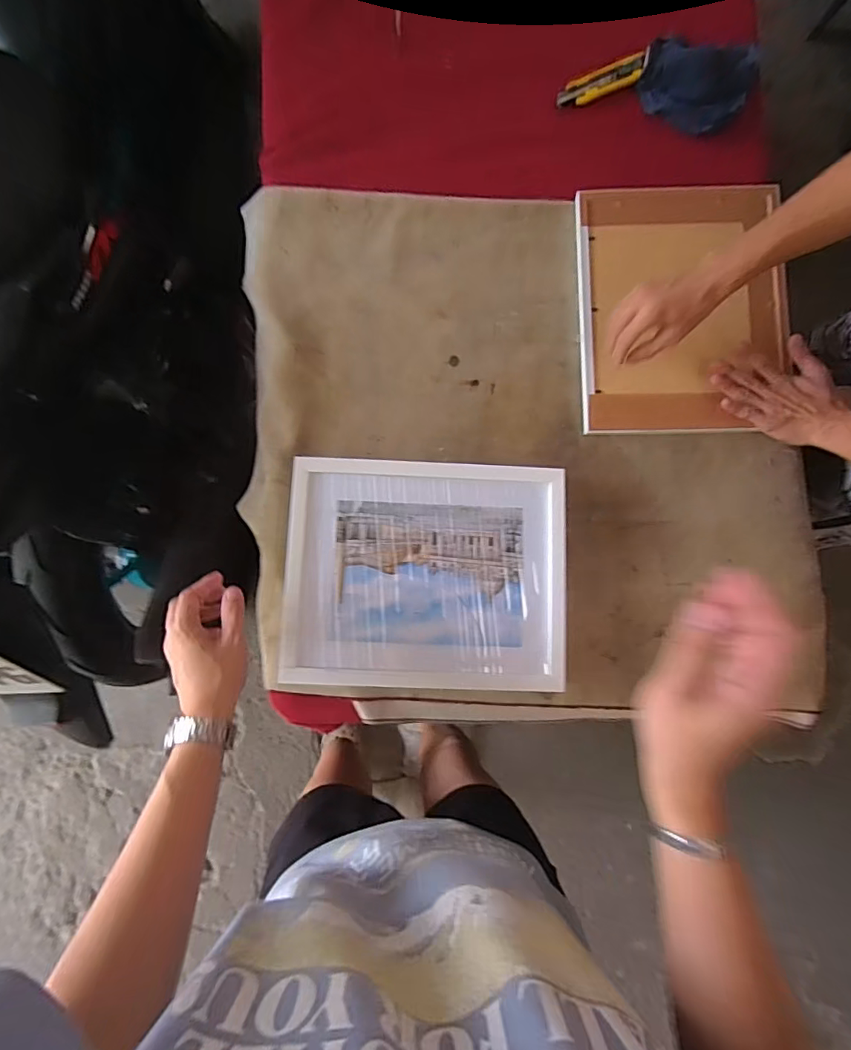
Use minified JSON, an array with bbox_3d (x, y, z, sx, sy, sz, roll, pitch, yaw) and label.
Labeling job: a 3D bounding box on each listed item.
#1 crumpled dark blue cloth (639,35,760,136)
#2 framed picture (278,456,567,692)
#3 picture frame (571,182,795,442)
[{"bbox_3d":[0.366,-0.595,0.705,0.145,0.045,0.123,18,85,0],"label":"crumpled dark blue cloth"},{"bbox_3d":[0.001,0.060,0.633,0.322,0.051,0.266,2,85,-2],"label":"framed picture"},{"bbox_3d":[0.332,-0.280,0.675,0.256,0.030,0.317,-1,86,5],"label":"picture frame"}]

